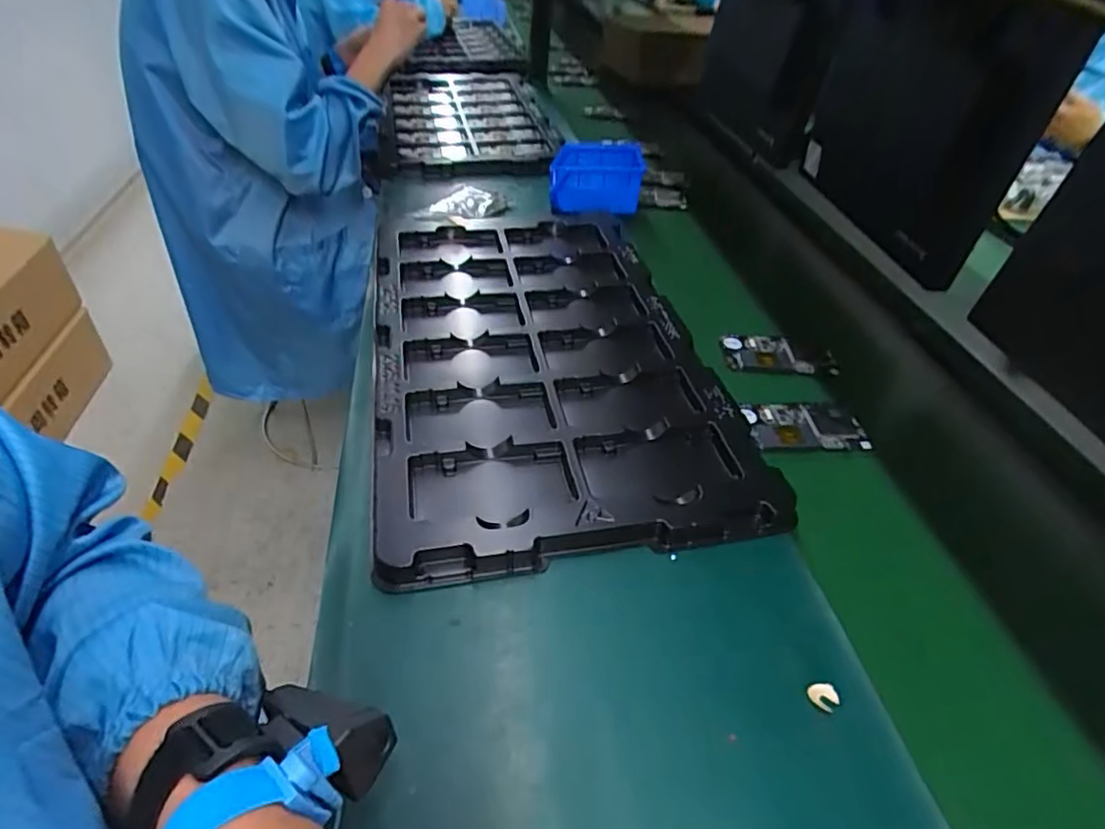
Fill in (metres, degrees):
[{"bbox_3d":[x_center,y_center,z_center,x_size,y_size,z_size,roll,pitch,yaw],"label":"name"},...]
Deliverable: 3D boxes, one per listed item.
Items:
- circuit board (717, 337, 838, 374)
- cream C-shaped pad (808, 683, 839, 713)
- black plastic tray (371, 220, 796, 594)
[{"bbox_3d":[0.253,-0.065,0.669,0.123,0.011,0.069,9,43,4],"label":"circuit board"},{"bbox_3d":[0.173,0.179,0.383,0.015,0.006,0.017,-23,50,-27],"label":"cream C-shaped pad"},{"bbox_3d":[-0.020,-0.081,0.650,0.327,0.038,0.557,-5,44,-11],"label":"black plastic tray"}]

